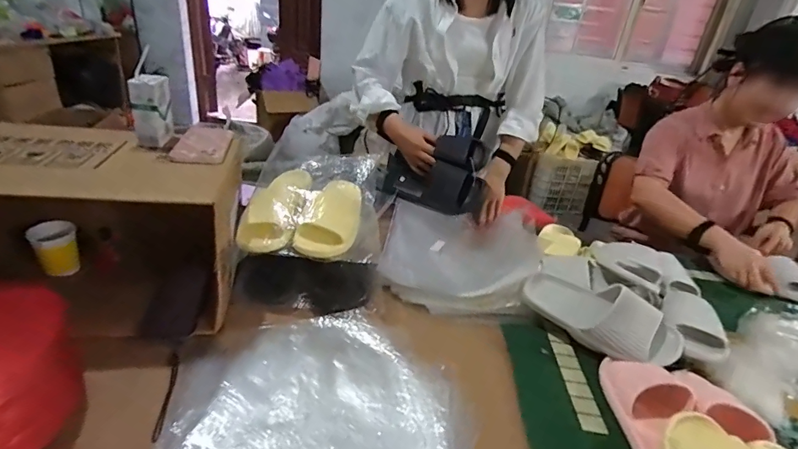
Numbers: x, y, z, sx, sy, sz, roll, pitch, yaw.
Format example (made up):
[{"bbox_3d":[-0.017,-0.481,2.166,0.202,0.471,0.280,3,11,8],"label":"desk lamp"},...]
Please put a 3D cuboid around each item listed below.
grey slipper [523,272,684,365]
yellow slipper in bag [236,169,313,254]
[{"bbox_3d":[0.353,0.155,0.744,0.266,0.081,0.091,19,30,22],"label":"grey slipper"},{"bbox_3d":[-0.234,-0.036,0.805,0.109,0.080,0.219,4,28,-5],"label":"yellow slipper in bag"}]

